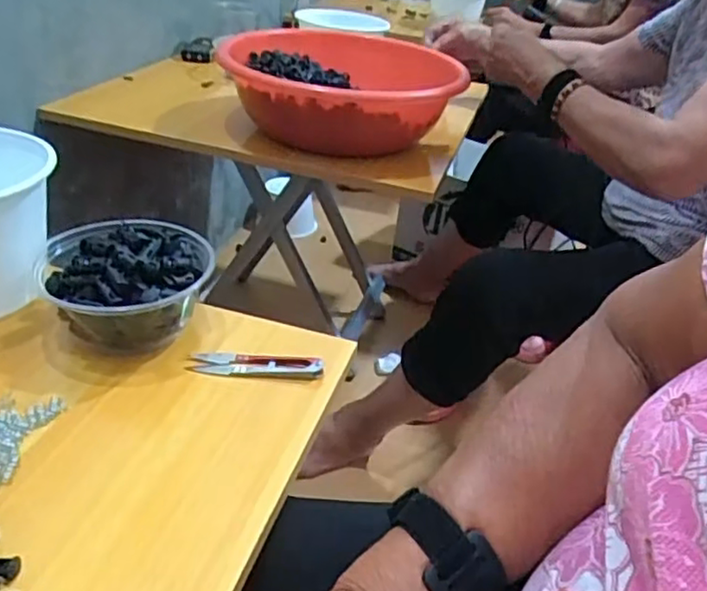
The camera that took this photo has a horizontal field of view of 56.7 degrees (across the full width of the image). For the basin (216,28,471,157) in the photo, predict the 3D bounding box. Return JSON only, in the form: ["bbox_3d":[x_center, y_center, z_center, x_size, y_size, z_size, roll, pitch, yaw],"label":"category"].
[{"bbox_3d":[-0.009,-0.292,0.953,0.350,0.111,0.314,-11,35,-25],"label":"basin"}]

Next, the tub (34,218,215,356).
[{"bbox_3d":[-0.175,-0.007,0.516,0.124,0.079,0.135,5,32,-3],"label":"tub"}]

